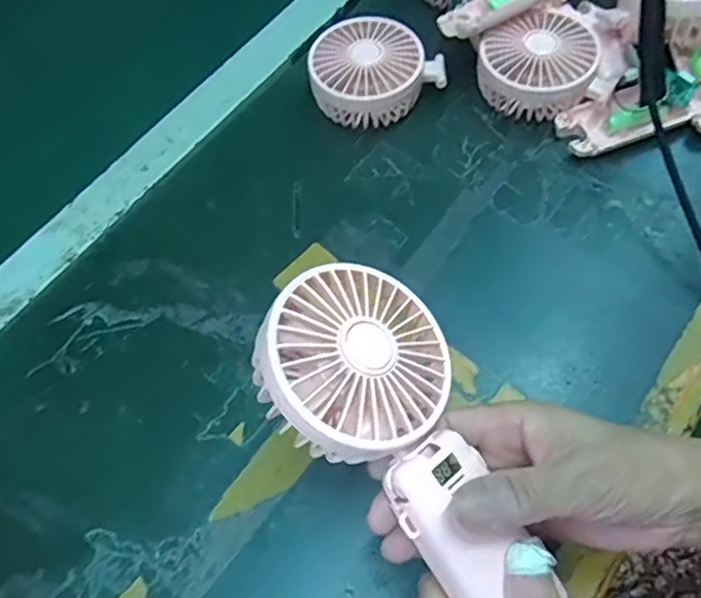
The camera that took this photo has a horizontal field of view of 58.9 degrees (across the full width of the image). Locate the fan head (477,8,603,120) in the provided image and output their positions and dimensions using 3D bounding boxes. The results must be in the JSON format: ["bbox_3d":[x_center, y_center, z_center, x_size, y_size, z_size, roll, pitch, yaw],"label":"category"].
[{"bbox_3d":[0.142,-0.176,0.474,0.081,0.048,0.080,-1,63,2],"label":"fan head"}]

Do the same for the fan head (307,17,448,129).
[{"bbox_3d":[0.017,-0.174,0.485,0.092,0.046,0.080,-33,66,-14],"label":"fan head"}]

